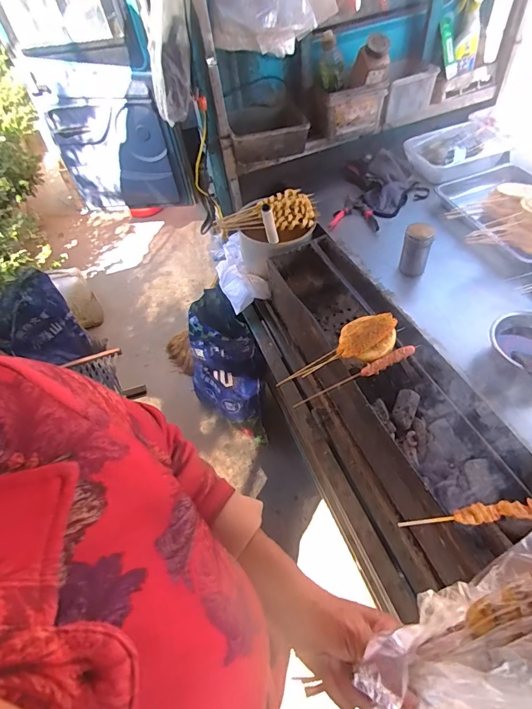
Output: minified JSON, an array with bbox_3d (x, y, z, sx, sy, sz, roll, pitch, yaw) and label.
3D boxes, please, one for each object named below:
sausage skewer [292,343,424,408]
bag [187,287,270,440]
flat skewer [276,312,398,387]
[{"bbox_3d":[0.184,0.046,0.824,0.276,0.021,0.023,-26,54,3],"label":"sausage skewer"},{"bbox_3d":[-0.147,0.065,1.528,0.252,0.629,0.224,-18,31,-10],"label":"bag"},{"bbox_3d":[0.152,-0.011,0.865,0.281,0.035,0.084,-31,56,-2],"label":"flat skewer"}]

